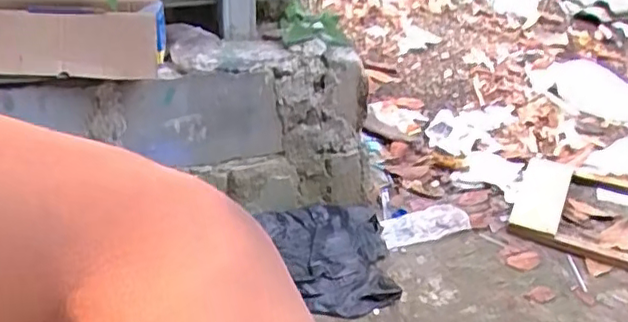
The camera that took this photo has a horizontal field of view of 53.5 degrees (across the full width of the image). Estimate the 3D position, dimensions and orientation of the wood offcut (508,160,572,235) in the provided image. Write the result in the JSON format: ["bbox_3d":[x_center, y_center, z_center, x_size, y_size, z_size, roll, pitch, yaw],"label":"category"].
[{"bbox_3d":[0.587,0.082,1.604,0.115,0.019,0.376,14,31,22],"label":"wood offcut"}]

